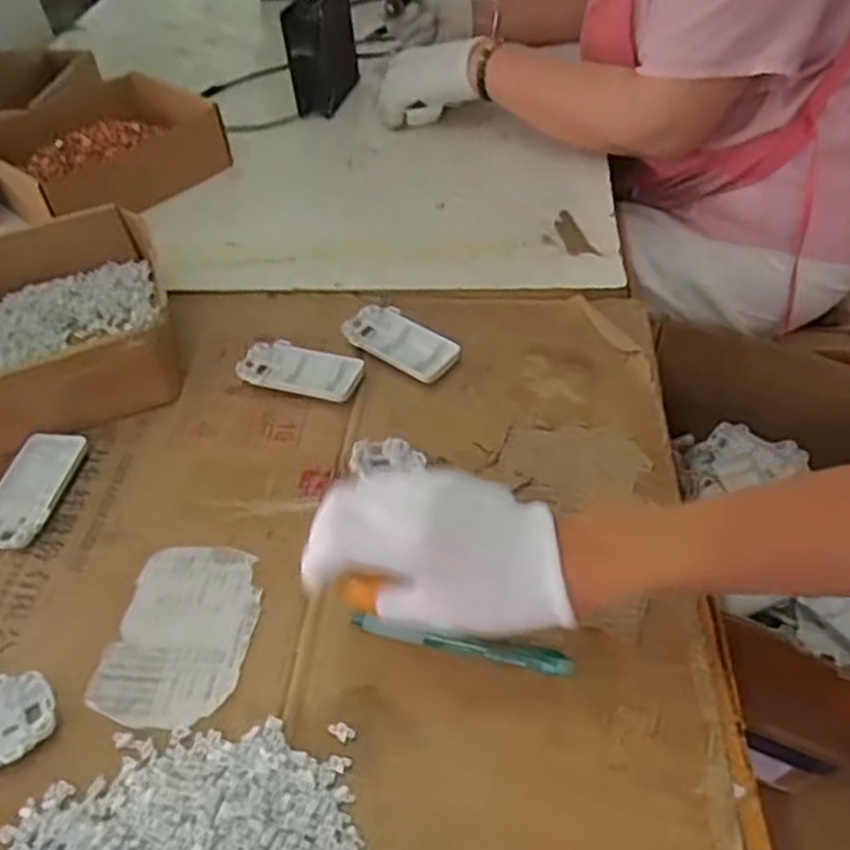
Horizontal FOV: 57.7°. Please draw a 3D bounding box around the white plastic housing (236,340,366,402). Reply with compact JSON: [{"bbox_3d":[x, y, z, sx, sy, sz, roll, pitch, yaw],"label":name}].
[{"bbox_3d":[-0.098,-0.044,0.608,0.097,0.012,0.051,14,51,17],"label":"white plastic housing"}]

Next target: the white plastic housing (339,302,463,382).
[{"bbox_3d":[-0.022,-0.068,0.625,0.096,0.011,0.048,31,57,28],"label":"white plastic housing"}]

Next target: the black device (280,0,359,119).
[{"bbox_3d":[-0.120,-0.449,0.917,0.045,0.112,0.120,13,51,17],"label":"black device"}]

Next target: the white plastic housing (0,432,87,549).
[{"bbox_3d":[-0.281,0.047,0.546,0.049,0.018,0.092,2,48,7],"label":"white plastic housing"}]

